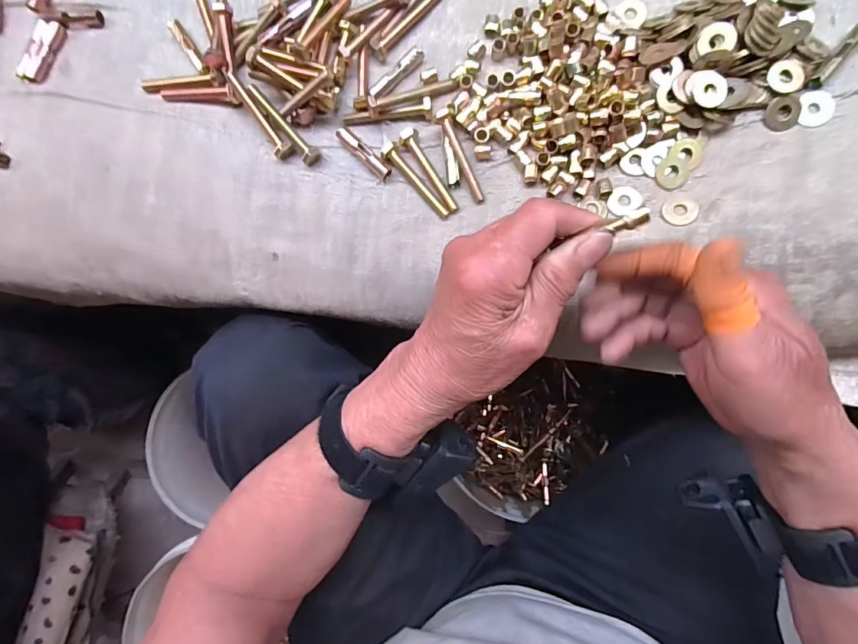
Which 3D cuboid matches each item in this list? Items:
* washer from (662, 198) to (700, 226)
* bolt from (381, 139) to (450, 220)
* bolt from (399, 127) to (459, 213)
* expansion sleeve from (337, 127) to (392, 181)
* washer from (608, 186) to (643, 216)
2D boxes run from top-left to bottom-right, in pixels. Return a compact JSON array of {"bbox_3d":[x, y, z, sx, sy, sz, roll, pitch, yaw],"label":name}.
[{"bbox_3d":[0.166,-0.073,0.285,0.022,0.004,0.019,-24,83,4],"label":"washer"},{"bbox_3d":[-0.010,-0.099,0.304,0.011,0.009,0.067,-39,82,2],"label":"bolt"},{"bbox_3d":[0.000,-0.105,0.303,0.012,0.012,0.064,-29,83,3],"label":"bolt"},{"bbox_3d":[-0.047,-0.120,0.308,0.047,0.008,0.011,45,91,8],"label":"expansion sleeve"},{"bbox_3d":[0.132,-0.082,0.292,0.022,0.004,0.018,-30,83,3],"label":"washer"}]

